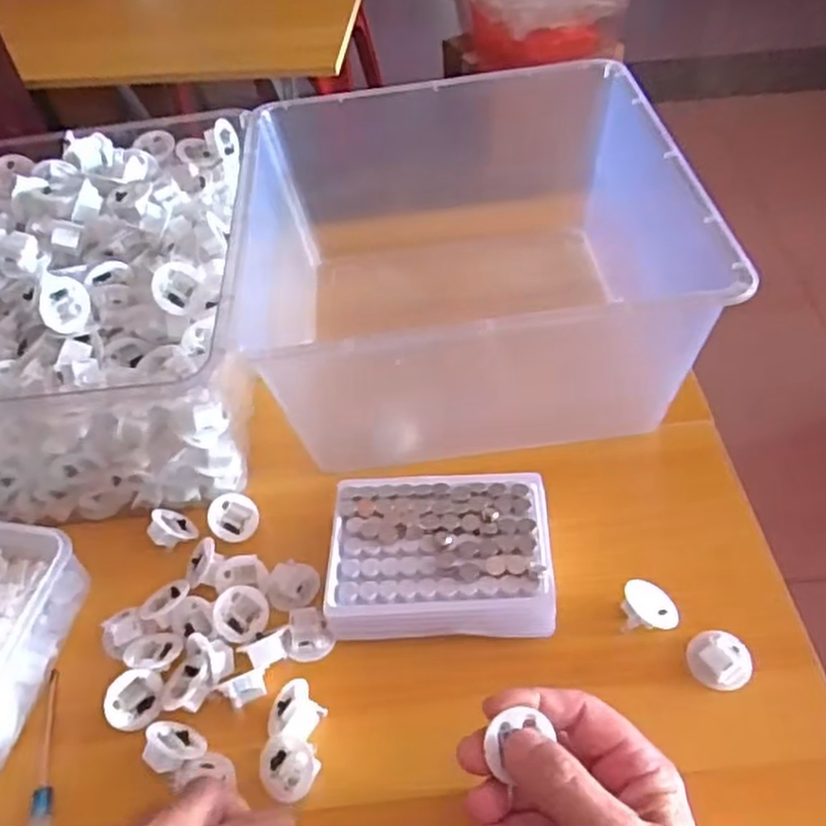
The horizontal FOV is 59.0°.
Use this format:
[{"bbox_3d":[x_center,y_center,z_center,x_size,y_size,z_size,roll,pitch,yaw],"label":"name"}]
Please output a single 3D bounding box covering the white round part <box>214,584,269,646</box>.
[{"bbox_3d":[-0.107,0.124,0.450,0.033,0.016,0.033,11,67,-20],"label":"white round part"}]

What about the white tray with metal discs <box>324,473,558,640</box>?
[{"bbox_3d":[0.016,0.085,0.449,0.131,0.034,0.095,-2,49,3],"label":"white tray with metal discs"}]

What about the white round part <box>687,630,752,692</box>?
[{"bbox_3d":[0.172,0.138,0.408,0.031,0.020,0.029,-1,49,4],"label":"white round part"}]

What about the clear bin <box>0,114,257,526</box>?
[{"bbox_3d":[-0.267,-0.077,0.543,0.314,0.143,0.306,-9,49,-2],"label":"clear bin"}]

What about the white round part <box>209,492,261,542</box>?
[{"bbox_3d":[-0.123,0.071,0.496,0.034,0.015,0.034,9,65,-20],"label":"white round part"}]

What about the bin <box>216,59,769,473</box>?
[{"bbox_3d":[0.035,-0.112,0.551,0.295,0.159,0.270,-7,49,-1],"label":"bin"}]

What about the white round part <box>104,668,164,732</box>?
[{"bbox_3d":[-0.162,0.165,0.422,0.015,0.032,0.033,-17,24,52],"label":"white round part"}]

